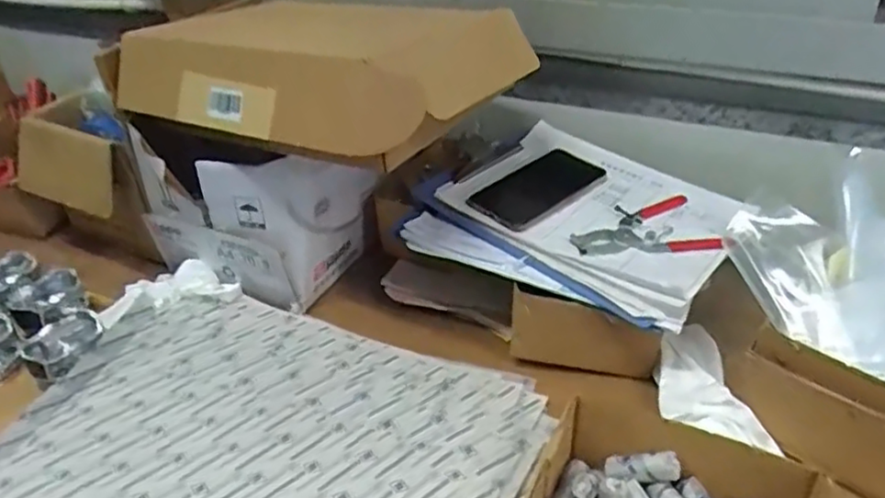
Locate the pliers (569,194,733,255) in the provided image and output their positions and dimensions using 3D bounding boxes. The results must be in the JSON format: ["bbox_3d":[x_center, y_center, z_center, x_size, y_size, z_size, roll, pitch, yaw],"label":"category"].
[{"bbox_3d":[0.209,-0.022,0.712,0.146,0.015,0.119,-7,35,-5],"label":"pliers"}]

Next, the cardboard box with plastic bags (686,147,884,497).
[{"bbox_3d":[0.380,0.063,0.618,0.229,0.159,0.207,-29,42,-32],"label":"cardboard box with plastic bags"}]

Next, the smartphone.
[{"bbox_3d":[0.113,-0.070,0.771,0.150,0.013,0.085,-34,53,-27],"label":"smartphone"}]

